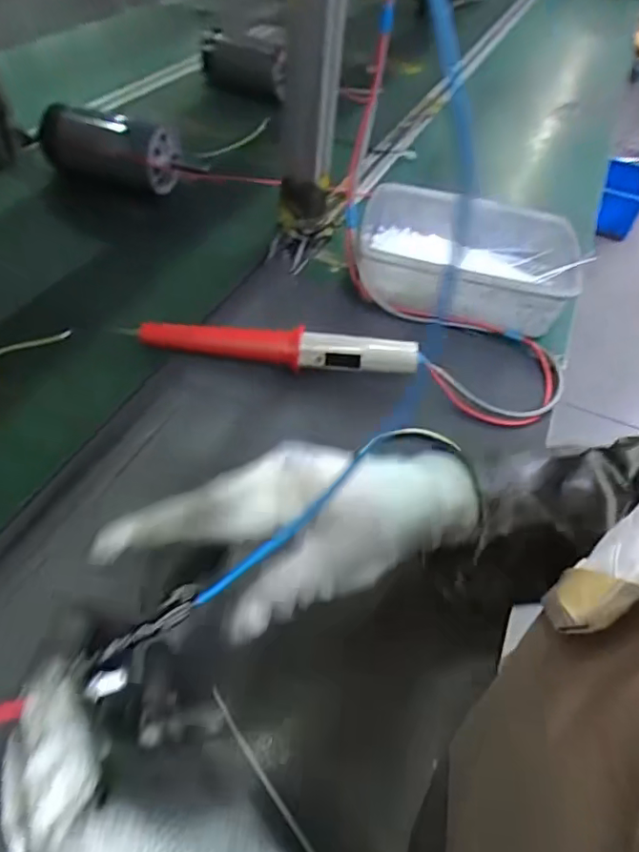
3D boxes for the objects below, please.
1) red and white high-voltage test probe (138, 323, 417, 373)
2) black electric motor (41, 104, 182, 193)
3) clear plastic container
[{"bbox_3d":[-0.037,-0.070,0.504,0.246,0.036,0.028,10,49,3],"label":"red and white high-voltage test probe"},{"bbox_3d":[-0.262,-0.349,0.703,0.173,0.074,0.069,9,49,2],"label":"black electric motor"},{"bbox_3d":[0.157,-0.179,0.598,0.223,0.067,0.151,9,49,2],"label":"clear plastic container"}]

